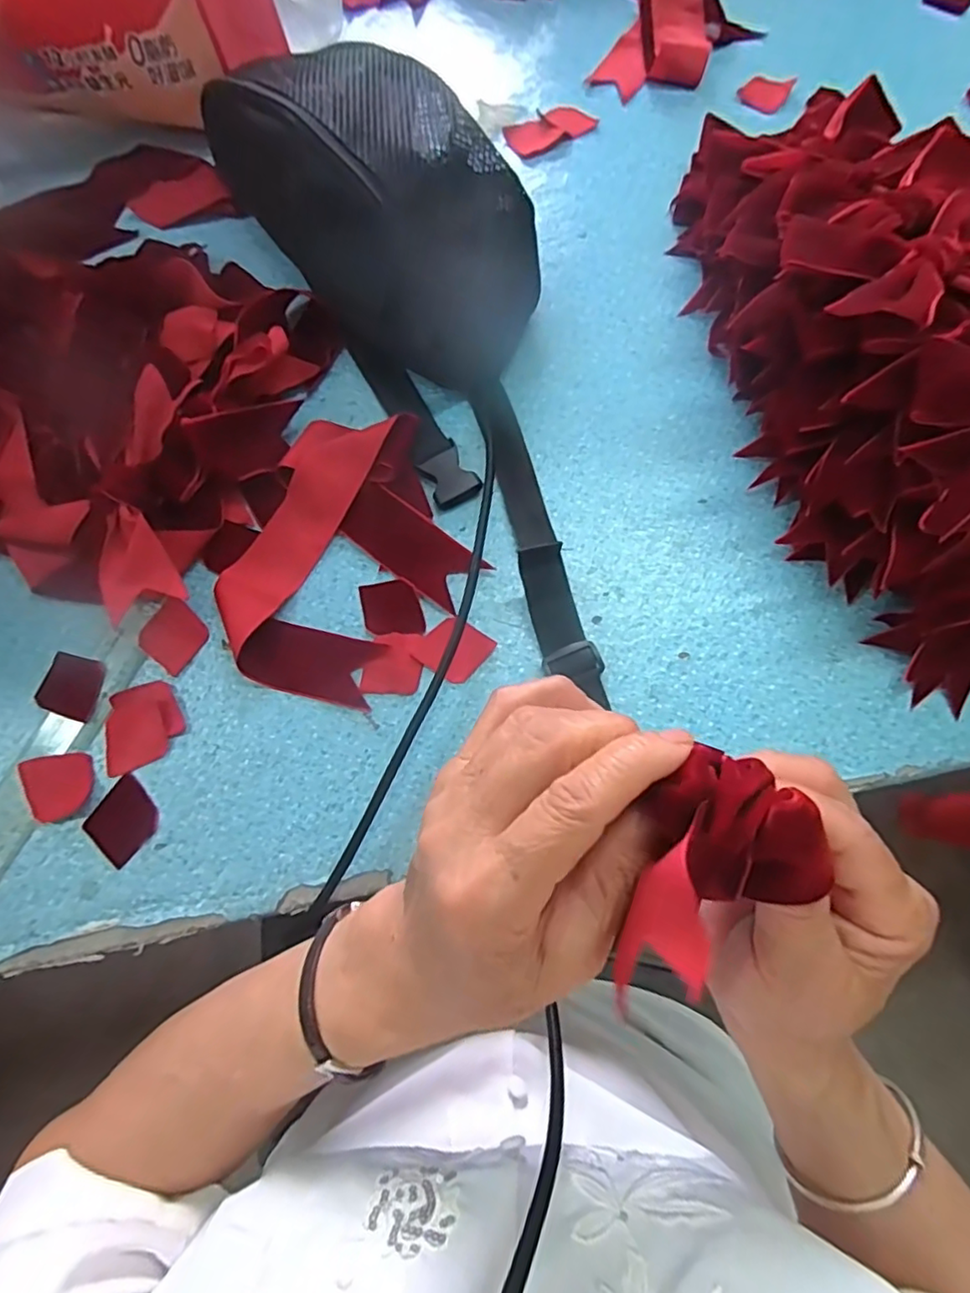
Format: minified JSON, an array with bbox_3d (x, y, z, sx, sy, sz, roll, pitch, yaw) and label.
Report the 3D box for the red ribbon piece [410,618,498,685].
[{"bbox_3d":[-0.018,0.001,0.339,0.037,0.005,0.033,33,77,9],"label":"red ribbon piece"}]

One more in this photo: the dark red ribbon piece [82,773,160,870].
[{"bbox_3d":[-0.191,0.091,0.315,0.036,0.004,0.035,40,78,11],"label":"dark red ribbon piece"}]

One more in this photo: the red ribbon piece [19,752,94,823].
[{"bbox_3d":[-0.227,0.074,0.320,0.035,0.004,0.035,-17,75,-4],"label":"red ribbon piece"}]

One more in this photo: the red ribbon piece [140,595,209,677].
[{"bbox_3d":[-0.177,-0.007,0.342,0.034,0.004,0.034,39,79,-1],"label":"red ribbon piece"}]

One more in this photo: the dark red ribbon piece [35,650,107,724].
[{"bbox_3d":[-0.234,0.022,0.340,0.034,0.004,0.034,13,75,4],"label":"dark red ribbon piece"}]

